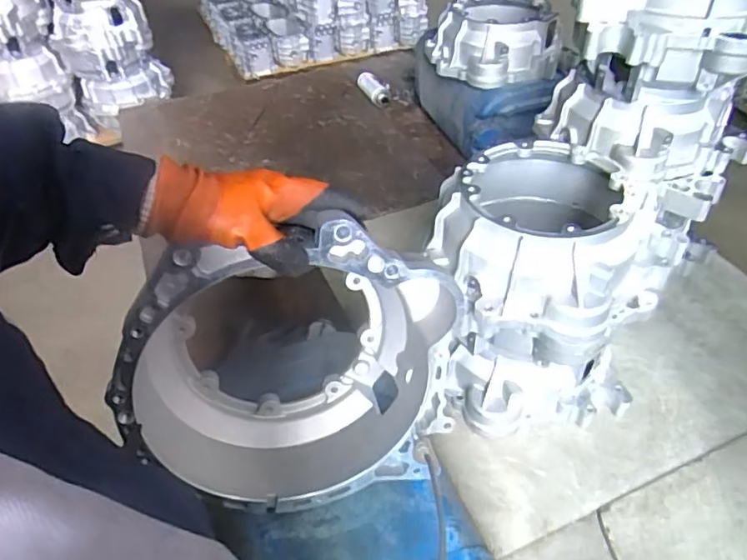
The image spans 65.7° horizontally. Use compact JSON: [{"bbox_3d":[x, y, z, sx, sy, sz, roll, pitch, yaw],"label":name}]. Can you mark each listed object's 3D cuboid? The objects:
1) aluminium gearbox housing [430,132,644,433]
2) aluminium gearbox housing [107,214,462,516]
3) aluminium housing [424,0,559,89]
[{"bbox_3d":[0.255,0.009,0.944,0.301,0.378,0.350,-13,45,-12],"label":"aluminium gearbox housing"},{"bbox_3d":[-0.080,0.090,0.608,0.321,0.329,0.161,-9,45,-7],"label":"aluminium gearbox housing"},{"bbox_3d":[0.290,-0.609,1.458,0.287,0.141,0.299,-5,43,-3],"label":"aluminium housing"}]

